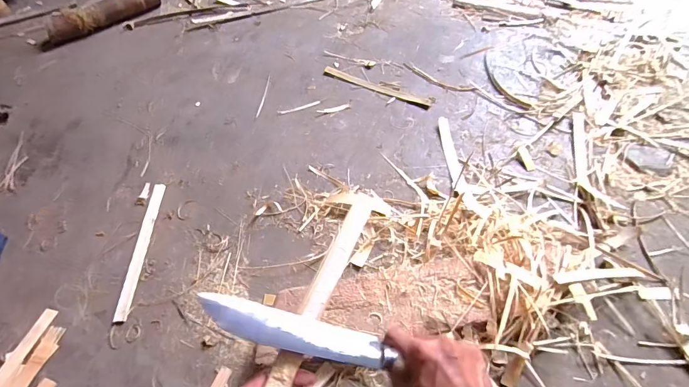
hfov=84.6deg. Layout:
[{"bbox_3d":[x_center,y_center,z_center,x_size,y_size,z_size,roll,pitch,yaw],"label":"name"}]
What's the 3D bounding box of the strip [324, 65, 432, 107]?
[{"bbox_3d":[0.084,-0.287,1.018,0.310,0.011,0.025,24,62,17],"label":"strip"}]

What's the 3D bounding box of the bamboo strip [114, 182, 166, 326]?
[{"bbox_3d":[-0.417,0.108,0.778,0.026,0.008,0.301,-2,58,1],"label":"bamboo strip"}]

